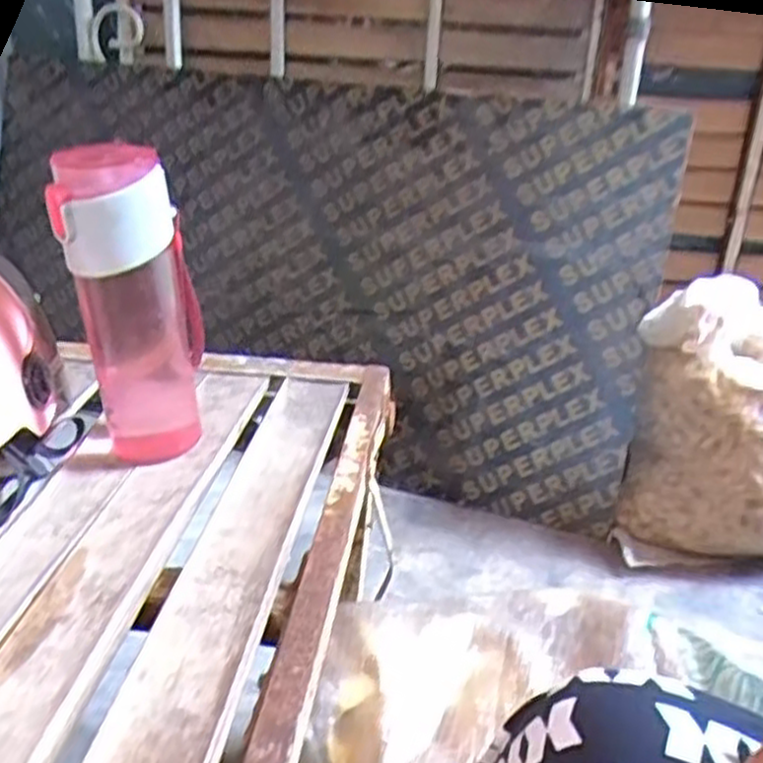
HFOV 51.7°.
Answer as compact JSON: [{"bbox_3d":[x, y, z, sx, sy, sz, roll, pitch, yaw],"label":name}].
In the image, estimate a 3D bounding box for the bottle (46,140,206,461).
[{"bbox_3d":[-0.172,-0.051,0.559,0.078,0.218,0.069,0,28,-3],"label":"bottle"}]

